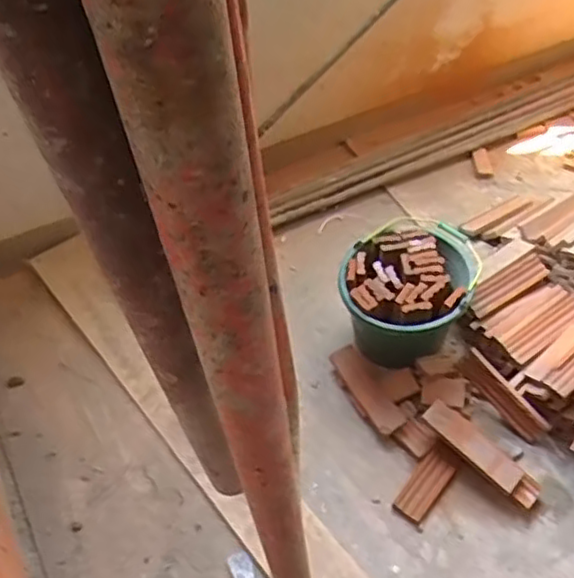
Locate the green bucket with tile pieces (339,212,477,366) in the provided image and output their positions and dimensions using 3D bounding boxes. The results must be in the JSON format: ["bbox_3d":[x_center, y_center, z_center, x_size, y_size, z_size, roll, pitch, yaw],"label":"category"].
[{"bbox_3d":[0.282,0.015,1.575,0.274,0.223,0.339,30,58,21],"label":"green bucket with tile pieces"}]

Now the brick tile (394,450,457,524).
[{"bbox_3d":[0.290,0.410,1.407,0.066,0.016,0.148,33,59,23],"label":"brick tile"}]

